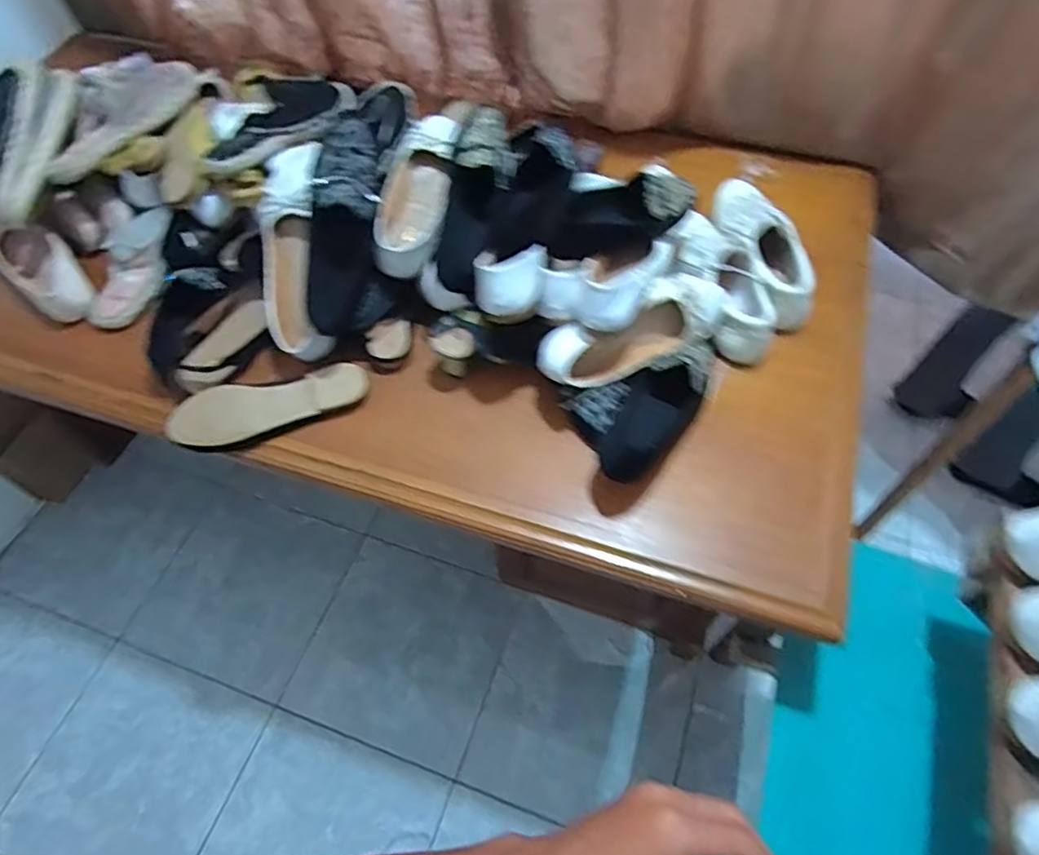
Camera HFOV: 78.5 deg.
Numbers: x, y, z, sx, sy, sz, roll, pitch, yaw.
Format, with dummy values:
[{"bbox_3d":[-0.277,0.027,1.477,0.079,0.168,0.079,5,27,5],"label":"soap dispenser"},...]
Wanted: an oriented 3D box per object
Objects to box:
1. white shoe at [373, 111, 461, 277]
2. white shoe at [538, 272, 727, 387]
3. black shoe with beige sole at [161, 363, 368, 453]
[{"bbox_3d":[-0.130,-0.303,0.825,0.088,0.051,0.229,9,73,6],"label":"white shoe"},{"bbox_3d":[0.138,-0.116,0.756,0.237,0.057,0.072,-23,60,-13],"label":"white shoe"},{"bbox_3d":[-0.308,-0.022,0.787,0.239,0.028,0.081,-13,58,-8],"label":"black shoe with beige sole"}]

